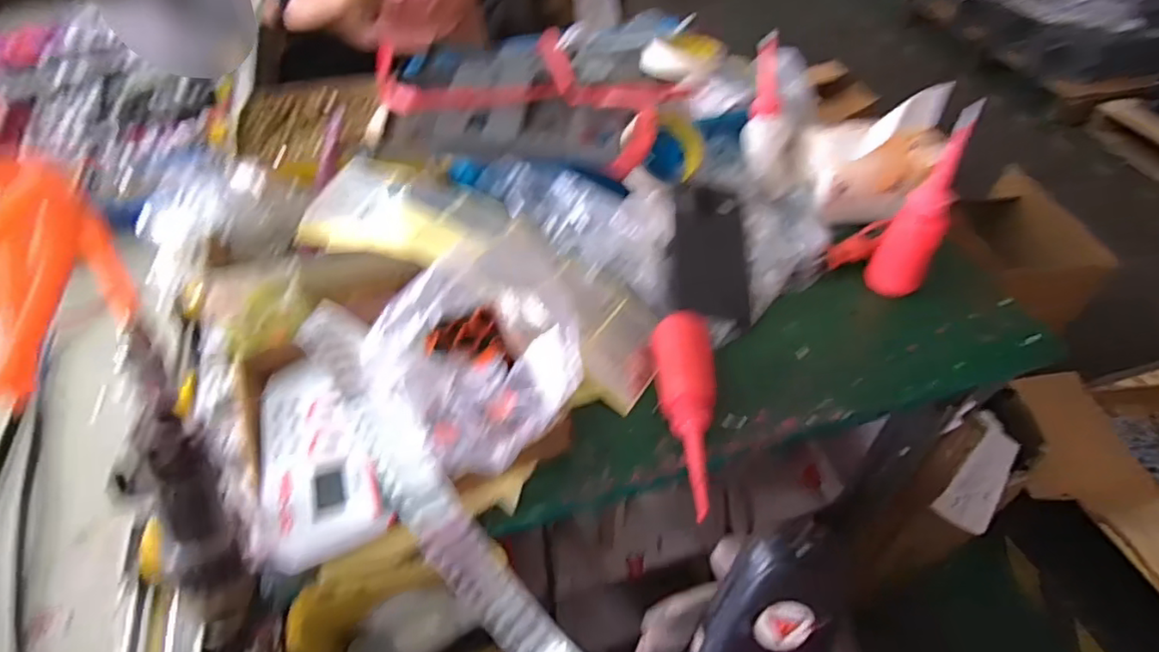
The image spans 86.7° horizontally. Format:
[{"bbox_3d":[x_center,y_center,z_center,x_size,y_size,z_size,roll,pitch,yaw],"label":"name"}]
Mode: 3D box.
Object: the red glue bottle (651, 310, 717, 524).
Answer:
[{"bbox_3d":[0.087,0.064,0.487,0.048,0.039,0.171,1,47,1],"label":"red glue bottle"}]

